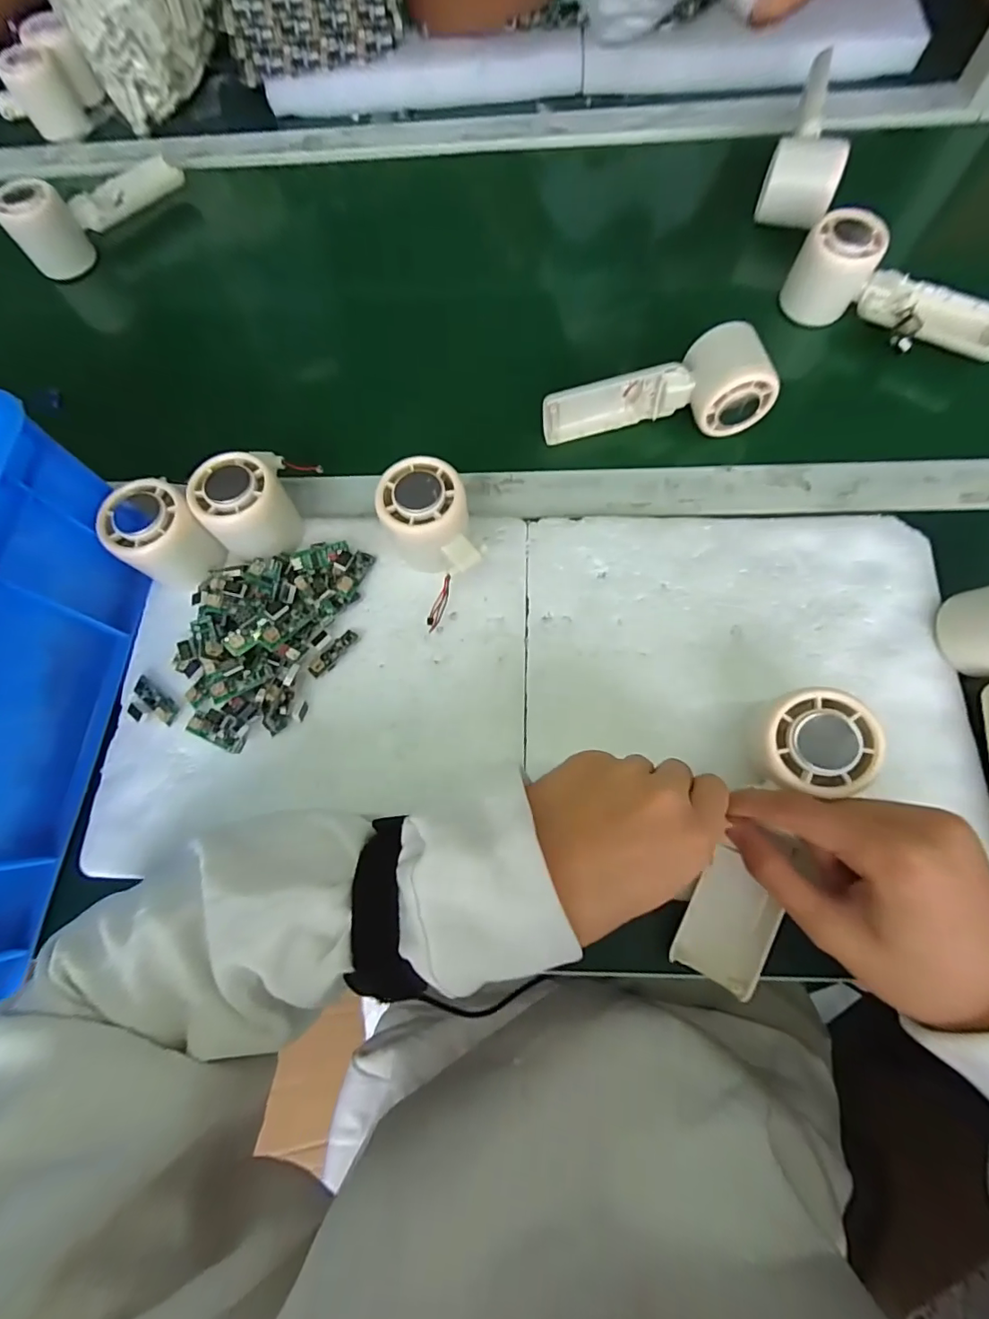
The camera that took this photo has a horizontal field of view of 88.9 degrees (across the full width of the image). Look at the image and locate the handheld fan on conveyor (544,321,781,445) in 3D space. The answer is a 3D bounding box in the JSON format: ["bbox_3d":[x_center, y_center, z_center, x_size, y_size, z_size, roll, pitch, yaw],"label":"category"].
[{"bbox_3d":[0.121,-0.205,0.385,0.163,0.055,0.053,-5,73,12],"label":"handheld fan on conveyor"}]

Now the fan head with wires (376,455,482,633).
[{"bbox_3d":[-0.037,-0.077,0.330,0.057,0.057,0.092,-25,73,-4],"label":"fan head with wires"}]

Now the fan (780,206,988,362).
[{"bbox_3d":[0.317,-0.284,0.395,0.164,0.055,0.058,35,78,13],"label":"fan"}]

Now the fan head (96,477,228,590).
[{"bbox_3d":[-0.222,-0.083,0.343,0.051,0.055,0.056,40,79,14],"label":"fan head"}]

